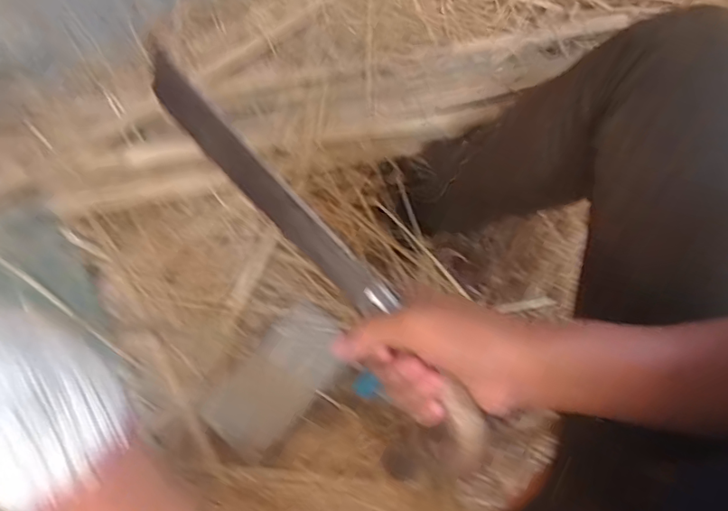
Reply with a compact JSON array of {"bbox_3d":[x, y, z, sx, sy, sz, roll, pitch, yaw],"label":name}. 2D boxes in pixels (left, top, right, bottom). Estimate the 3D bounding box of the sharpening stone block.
[{"bbox_3d":[-0.119,0.171,0.757,0.105,0.031,0.211,38,74,17],"label":"sharpening stone block"}]

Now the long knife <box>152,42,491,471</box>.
[{"bbox_3d":[-0.044,-0.014,0.388,0.035,0.017,0.378,-39,77,-13],"label":"long knife"}]

